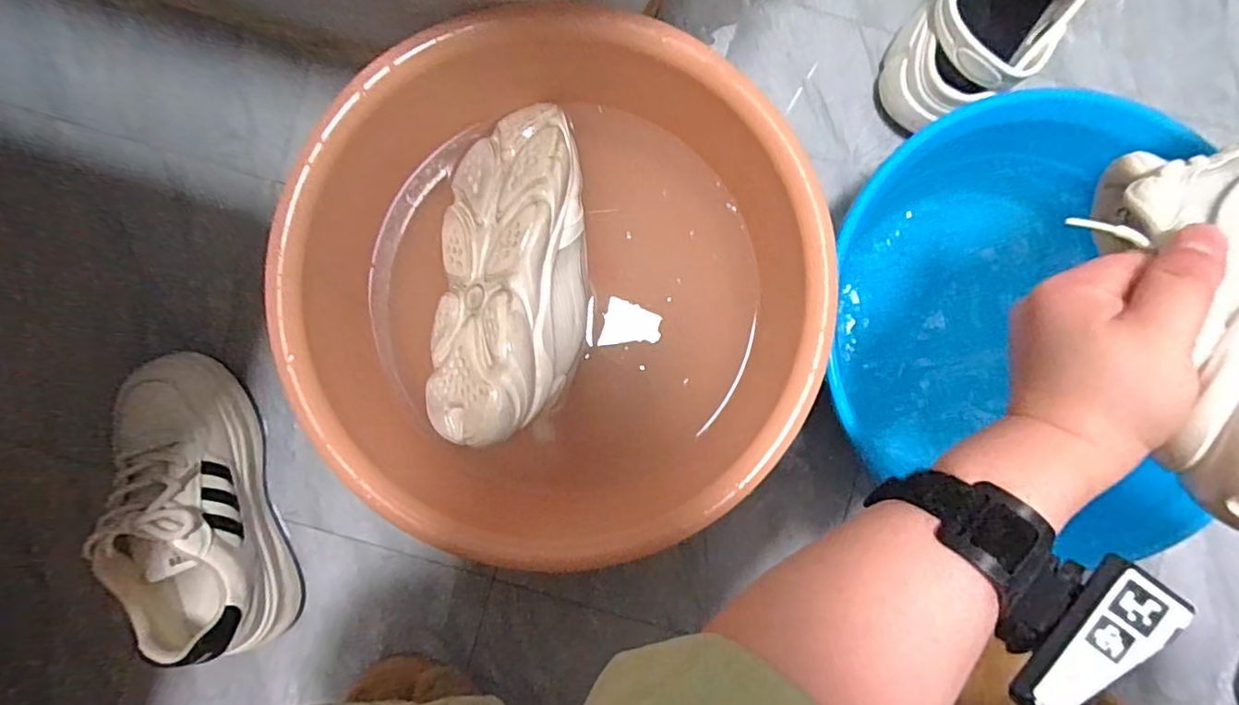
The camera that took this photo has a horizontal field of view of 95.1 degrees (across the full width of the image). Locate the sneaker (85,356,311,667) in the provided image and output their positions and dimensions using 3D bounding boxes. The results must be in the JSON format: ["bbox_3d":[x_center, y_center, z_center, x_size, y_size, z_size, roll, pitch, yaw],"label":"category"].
[{"bbox_3d":[-0.358,0.130,0.470,0.083,0.124,0.252,-15,89,-1],"label":"sneaker"}]

